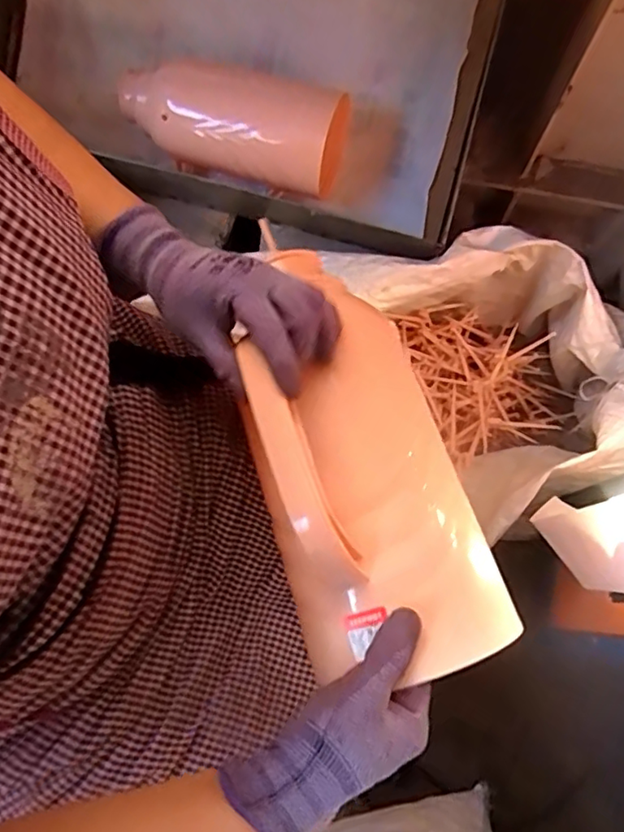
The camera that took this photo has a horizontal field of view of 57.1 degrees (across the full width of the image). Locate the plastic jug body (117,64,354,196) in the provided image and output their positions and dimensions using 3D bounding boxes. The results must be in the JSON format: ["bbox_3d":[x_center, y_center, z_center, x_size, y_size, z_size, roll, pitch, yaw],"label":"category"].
[{"bbox_3d":[-0.106,-0.394,0.763,0.296,0.101,0.111,15,72,3],"label":"plastic jug body"}]

